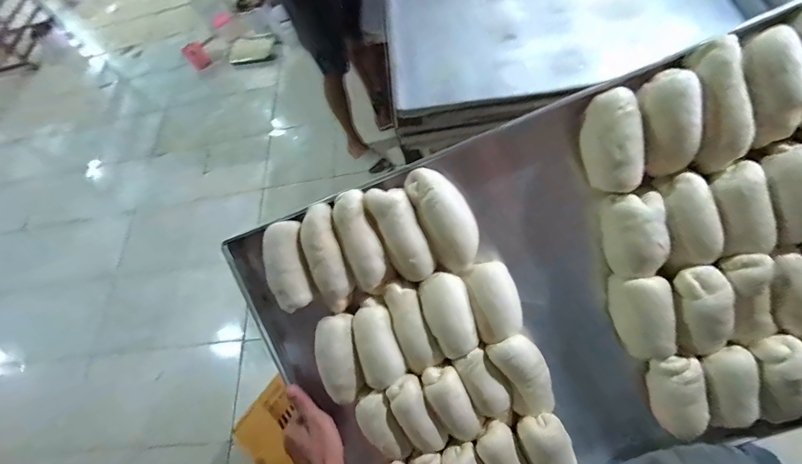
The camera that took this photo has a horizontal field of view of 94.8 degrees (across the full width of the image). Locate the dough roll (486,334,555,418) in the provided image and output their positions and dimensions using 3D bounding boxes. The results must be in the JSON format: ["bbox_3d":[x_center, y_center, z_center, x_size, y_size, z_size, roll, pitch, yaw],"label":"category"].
[{"bbox_3d":[0.145,0.167,0.444,0.052,0.116,0.034,-38,18,-24],"label":"dough roll"}]

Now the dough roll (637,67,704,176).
[{"bbox_3d":[0.269,-0.109,0.371,0.044,0.100,0.031,-14,14,-8],"label":"dough roll"}]

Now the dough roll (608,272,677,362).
[{"bbox_3d":[0.279,0.097,0.430,0.058,0.046,0.100,-18,93,13],"label":"dough roll"}]

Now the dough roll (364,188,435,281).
[{"bbox_3d":[0.000,0.002,0.424,0.041,0.029,0.115,-30,102,-20],"label":"dough roll"}]

